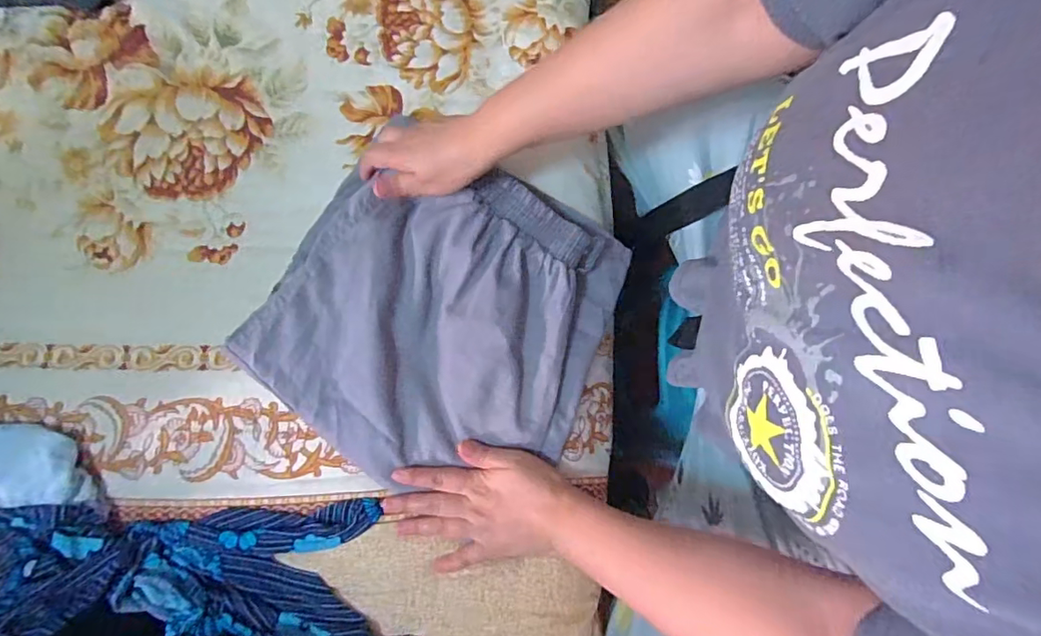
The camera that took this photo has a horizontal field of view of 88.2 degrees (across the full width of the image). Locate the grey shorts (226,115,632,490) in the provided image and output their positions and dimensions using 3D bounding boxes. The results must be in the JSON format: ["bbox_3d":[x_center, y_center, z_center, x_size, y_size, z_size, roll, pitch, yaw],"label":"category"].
[{"bbox_3d":[-0.069,-0.003,0.487,0.282,0.056,0.281,30,80,7],"label":"grey shorts"}]

